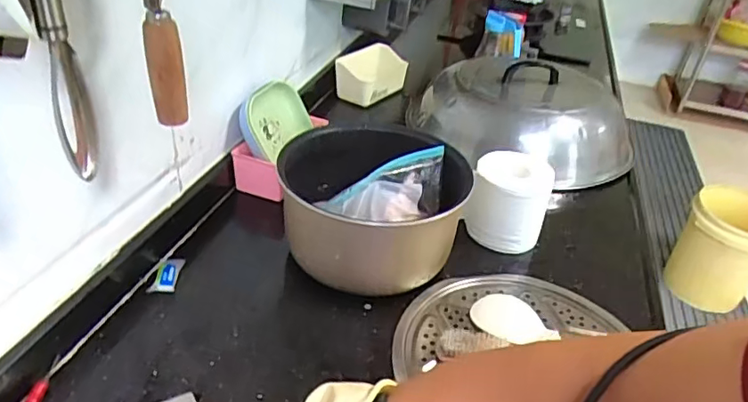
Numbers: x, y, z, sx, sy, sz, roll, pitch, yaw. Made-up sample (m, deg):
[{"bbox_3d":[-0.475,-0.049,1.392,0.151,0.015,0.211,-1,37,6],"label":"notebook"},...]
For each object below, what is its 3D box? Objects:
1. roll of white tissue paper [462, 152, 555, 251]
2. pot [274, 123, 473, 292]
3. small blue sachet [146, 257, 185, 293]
[{"bbox_3d":[0.185,0.000,0.766,0.098,0.104,0.096,17,35,16],"label":"roll of white tissue paper"},{"bbox_3d":[0.001,0.012,0.703,0.212,0.126,0.227,4,33,-3],"label":"pot"},{"bbox_3d":[-0.244,0.084,0.661,0.031,0.008,0.067,3,33,-4],"label":"small blue sachet"}]

